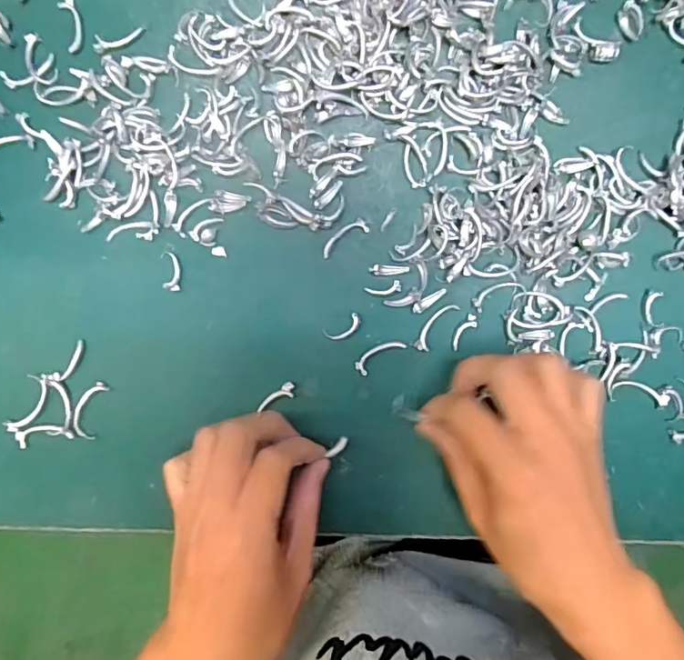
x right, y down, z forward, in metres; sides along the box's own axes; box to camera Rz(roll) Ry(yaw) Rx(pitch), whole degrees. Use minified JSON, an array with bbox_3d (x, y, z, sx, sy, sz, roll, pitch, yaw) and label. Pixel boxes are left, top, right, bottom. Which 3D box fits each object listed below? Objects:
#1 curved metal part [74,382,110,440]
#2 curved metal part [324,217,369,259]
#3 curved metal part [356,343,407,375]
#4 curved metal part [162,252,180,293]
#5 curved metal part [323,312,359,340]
[{"bbox_3d":[-0.138,0.044,0.288,0.013,0.004,0.031,17,88,-2],"label":"curved metal part"},{"bbox_3d":[0.001,-0.052,0.295,0.030,0.004,0.010,-33,90,-3],"label":"curved metal part"},{"bbox_3d":[0.021,0.013,0.294,0.030,0.004,0.010,-35,90,-3],"label":"curved metal part"},{"bbox_3d":[-0.094,-0.032,0.291,0.009,0.004,0.022,-6,89,-2],"label":"curved metal part"},{"bbox_3d":[0.001,-0.001,0.294,0.021,0.004,0.010,-32,90,-3],"label":"curved metal part"}]

